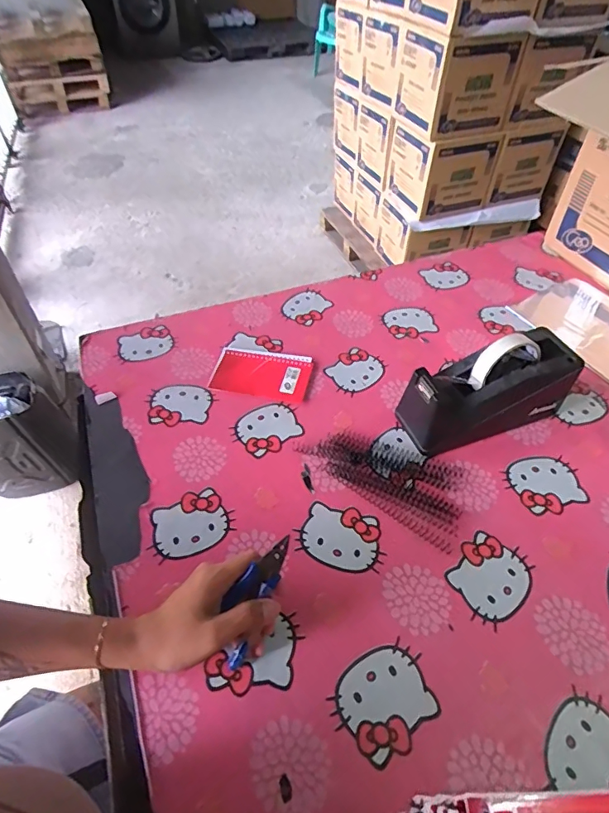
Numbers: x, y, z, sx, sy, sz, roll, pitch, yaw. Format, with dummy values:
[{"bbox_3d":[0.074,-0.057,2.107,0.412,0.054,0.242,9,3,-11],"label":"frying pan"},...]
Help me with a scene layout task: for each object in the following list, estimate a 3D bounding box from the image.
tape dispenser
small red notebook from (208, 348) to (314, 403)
[{"bbox_3d":[0.217,-0.018,0.571,0.205,0.111,0.073,-16,51,-14],"label":"tape dispenser"},{"bbox_3d":[-0.059,-0.046,0.656,0.130,0.011,0.087,10,49,8],"label":"small red notebook"}]

